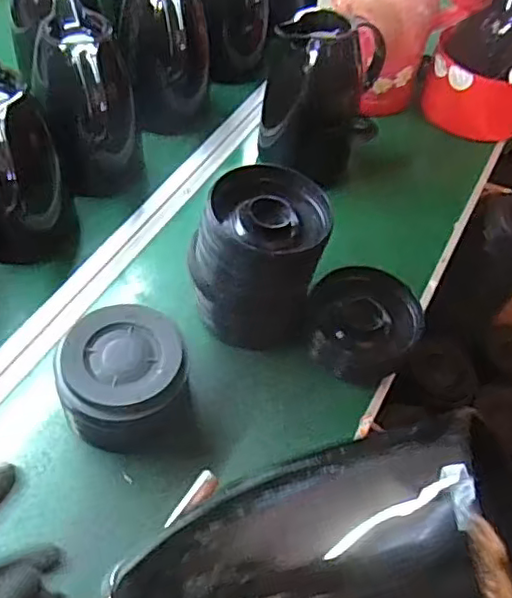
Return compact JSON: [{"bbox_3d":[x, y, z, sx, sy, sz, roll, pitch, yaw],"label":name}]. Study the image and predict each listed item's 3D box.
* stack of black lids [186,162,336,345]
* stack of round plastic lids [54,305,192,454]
[{"bbox_3d":[0.001,-0.039,0.651,0.133,0.159,0.118,9,53,2],"label":"stack of black lids"},{"bbox_3d":[-0.125,0.075,0.597,0.124,0.083,0.117,-2,53,-6],"label":"stack of round plastic lids"}]

